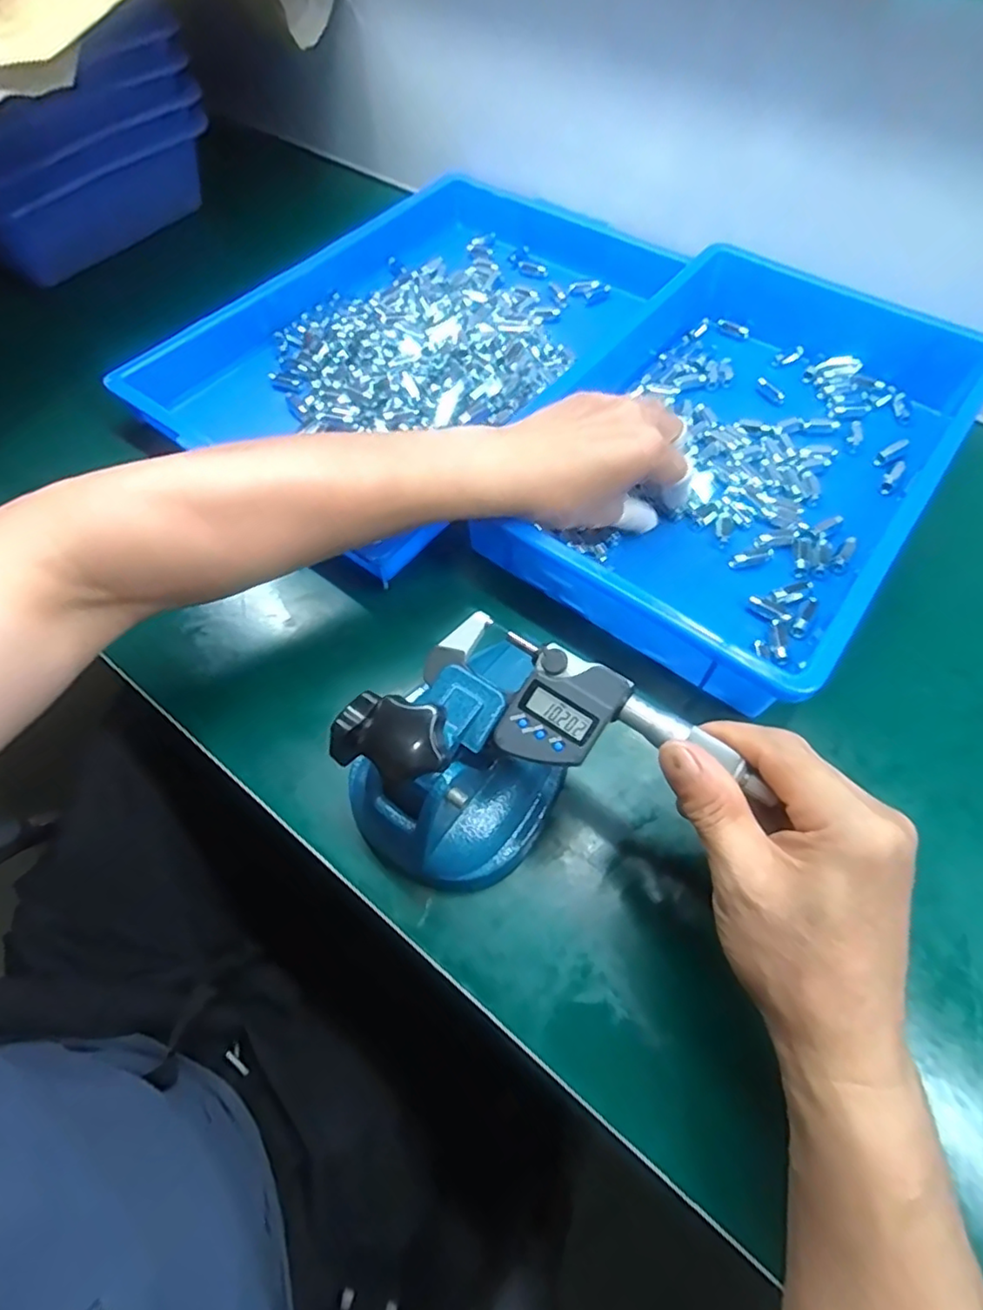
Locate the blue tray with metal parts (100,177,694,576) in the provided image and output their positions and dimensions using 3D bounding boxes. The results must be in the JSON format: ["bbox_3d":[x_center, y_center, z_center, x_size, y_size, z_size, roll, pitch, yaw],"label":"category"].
[{"bbox_3d":[-0.056,-0.283,0.532,0.272,0.043,0.424,33,68,18],"label":"blue tray with metal parts"}]

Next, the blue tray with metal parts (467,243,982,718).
[{"bbox_3d":[0.178,-0.156,0.447,0.250,0.057,0.365,34,68,19],"label":"blue tray with metal parts"}]

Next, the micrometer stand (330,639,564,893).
[{"bbox_3d":[-0.020,0.056,0.298,0.101,0.122,0.088,-28,64,-12],"label":"micrometer stand"}]

